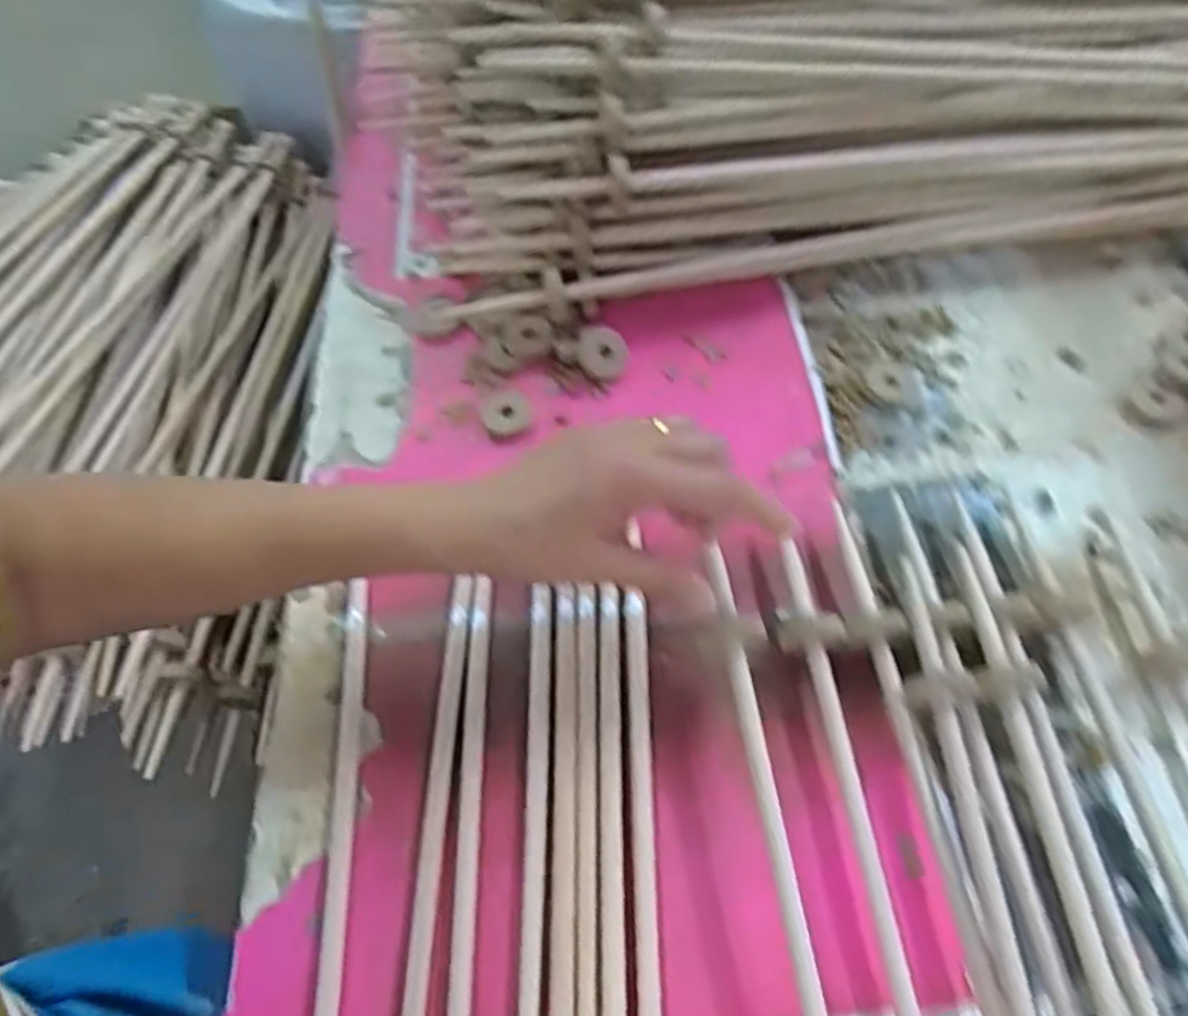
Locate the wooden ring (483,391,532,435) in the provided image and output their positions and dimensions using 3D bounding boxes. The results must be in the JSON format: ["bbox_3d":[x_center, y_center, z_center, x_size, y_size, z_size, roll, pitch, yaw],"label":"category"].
[{"bbox_3d":[-0.061,-0.067,0.525,0.032,0.009,0.033,-1,59,2],"label":"wooden ring"}]

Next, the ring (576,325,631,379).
[{"bbox_3d":[0.006,-0.110,0.541,0.034,0.004,0.038,-21,89,0],"label":"ring"}]

